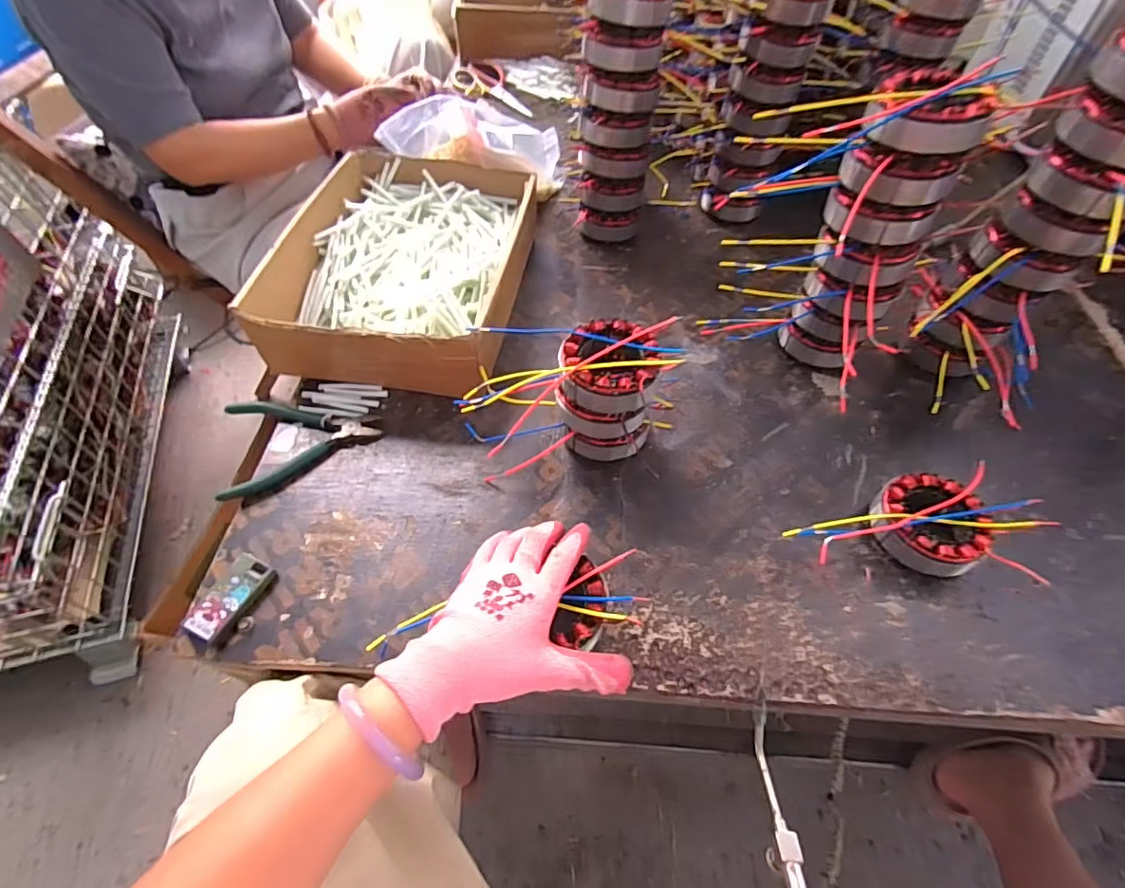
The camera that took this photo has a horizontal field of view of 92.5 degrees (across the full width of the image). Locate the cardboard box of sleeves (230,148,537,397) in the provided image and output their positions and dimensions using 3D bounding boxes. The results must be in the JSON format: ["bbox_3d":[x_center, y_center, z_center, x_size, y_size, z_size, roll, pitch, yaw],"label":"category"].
[{"bbox_3d":[-0.174,-0.207,0.627,0.246,0.090,0.331,7,55,5],"label":"cardboard box of sleeves"}]

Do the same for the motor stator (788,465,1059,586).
[{"bbox_3d":[0.292,0.080,0.457,0.209,0.049,0.106,-8,55,-5],"label":"motor stator"}]

